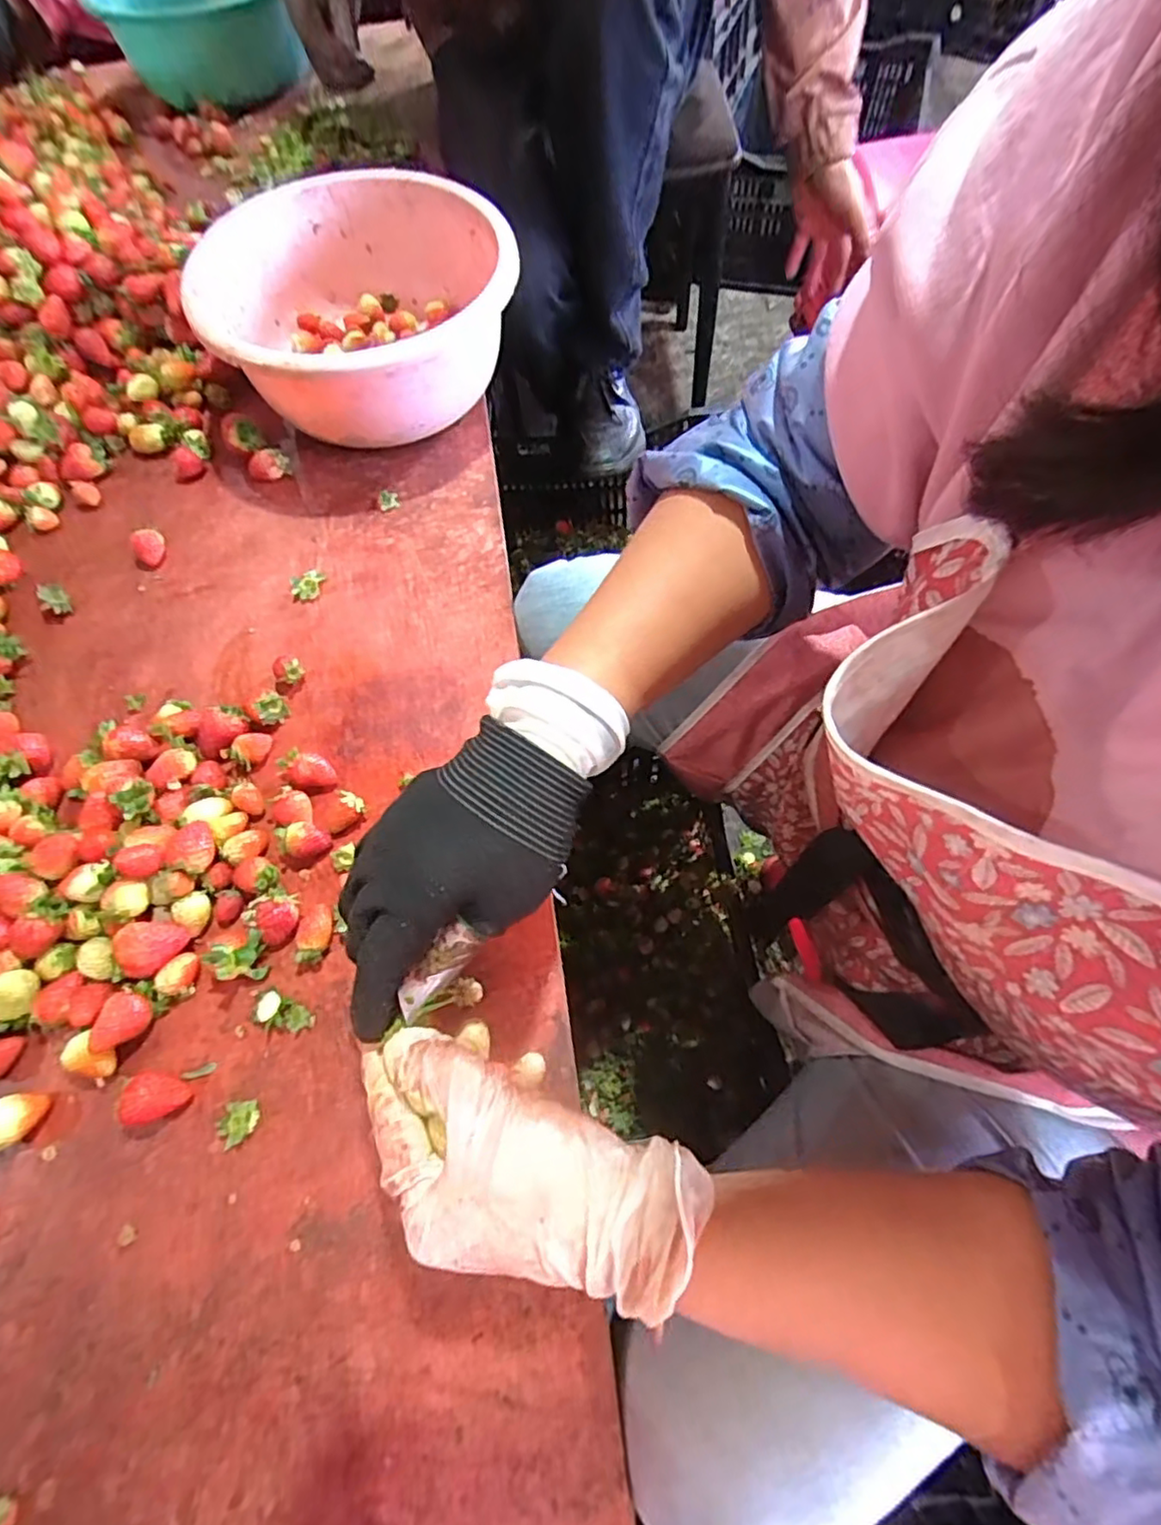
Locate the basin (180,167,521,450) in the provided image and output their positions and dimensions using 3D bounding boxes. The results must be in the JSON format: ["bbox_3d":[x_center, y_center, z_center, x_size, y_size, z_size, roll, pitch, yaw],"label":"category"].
[{"bbox_3d":[-0.183,-0.385,0.563,0.250,0.129,0.244,-1,64,2],"label":"basin"}]

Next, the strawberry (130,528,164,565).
[{"bbox_3d":[-0.356,-0.180,0.525,0.025,0.022,0.027,-38,68,-15],"label":"strawberry"}]

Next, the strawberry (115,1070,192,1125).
[{"bbox_3d":[-0.223,0.176,0.334,0.028,0.022,0.024,-6,64,0],"label":"strawberry"}]

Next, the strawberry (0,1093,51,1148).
[{"bbox_3d":[-0.302,0.191,0.340,0.022,0.022,0.025,-6,64,0],"label":"strawberry"}]

